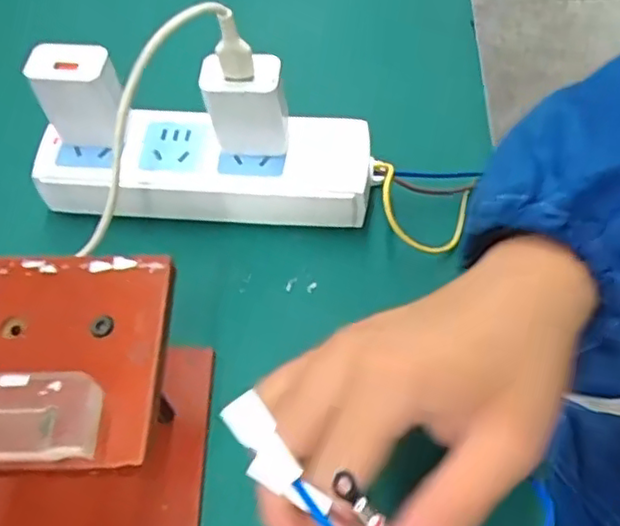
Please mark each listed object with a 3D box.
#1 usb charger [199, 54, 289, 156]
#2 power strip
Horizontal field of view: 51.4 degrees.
[{"bbox_3d":[-0.030,-0.073,0.308,0.037,0.048,0.023,-4,59,0],"label":"usb charger"},{"bbox_3d":[-0.054,-0.049,0.342,0.168,0.034,0.049,2,59,4],"label":"power strip"}]

